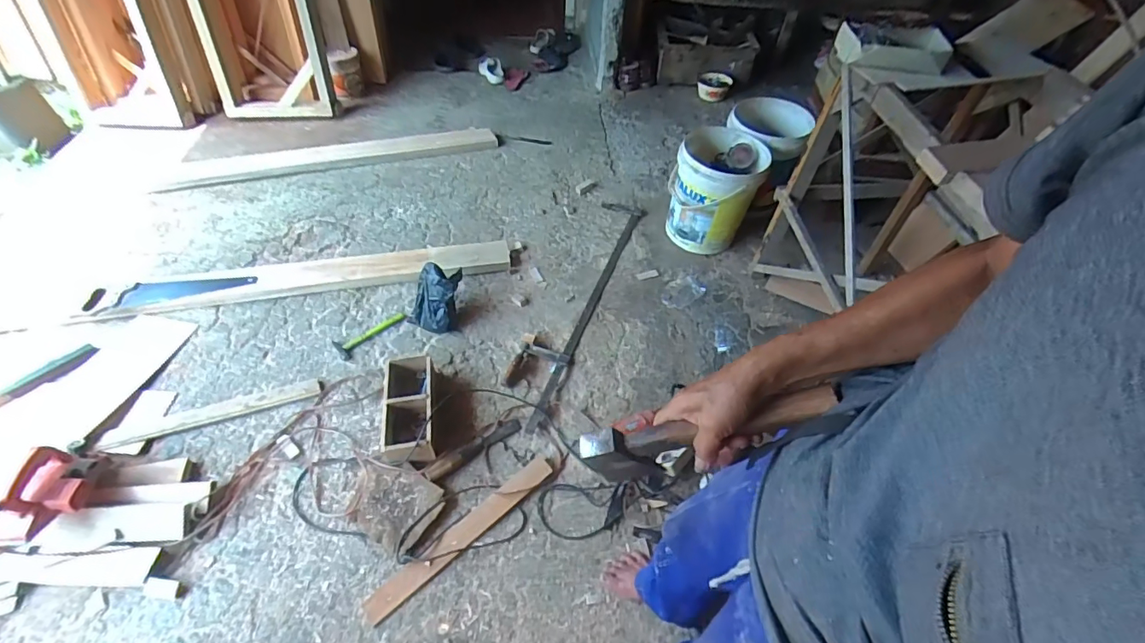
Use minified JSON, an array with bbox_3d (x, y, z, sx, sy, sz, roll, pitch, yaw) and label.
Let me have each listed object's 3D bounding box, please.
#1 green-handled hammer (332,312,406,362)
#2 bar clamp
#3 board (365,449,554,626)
[{"bbox_3d":[-0.645,0.037,1.637,0.232,0.024,0.100,-31,60,-23],"label":"green-handled hammer"},{"bbox_3d":[0.017,-0.092,1.750,0.161,0.028,1.055,19,54,12],"label":"bar clamp"},{"bbox_3d":[-0.265,0.518,1.254,0.526,0.016,0.066,-36,62,-26],"label":"board"}]

